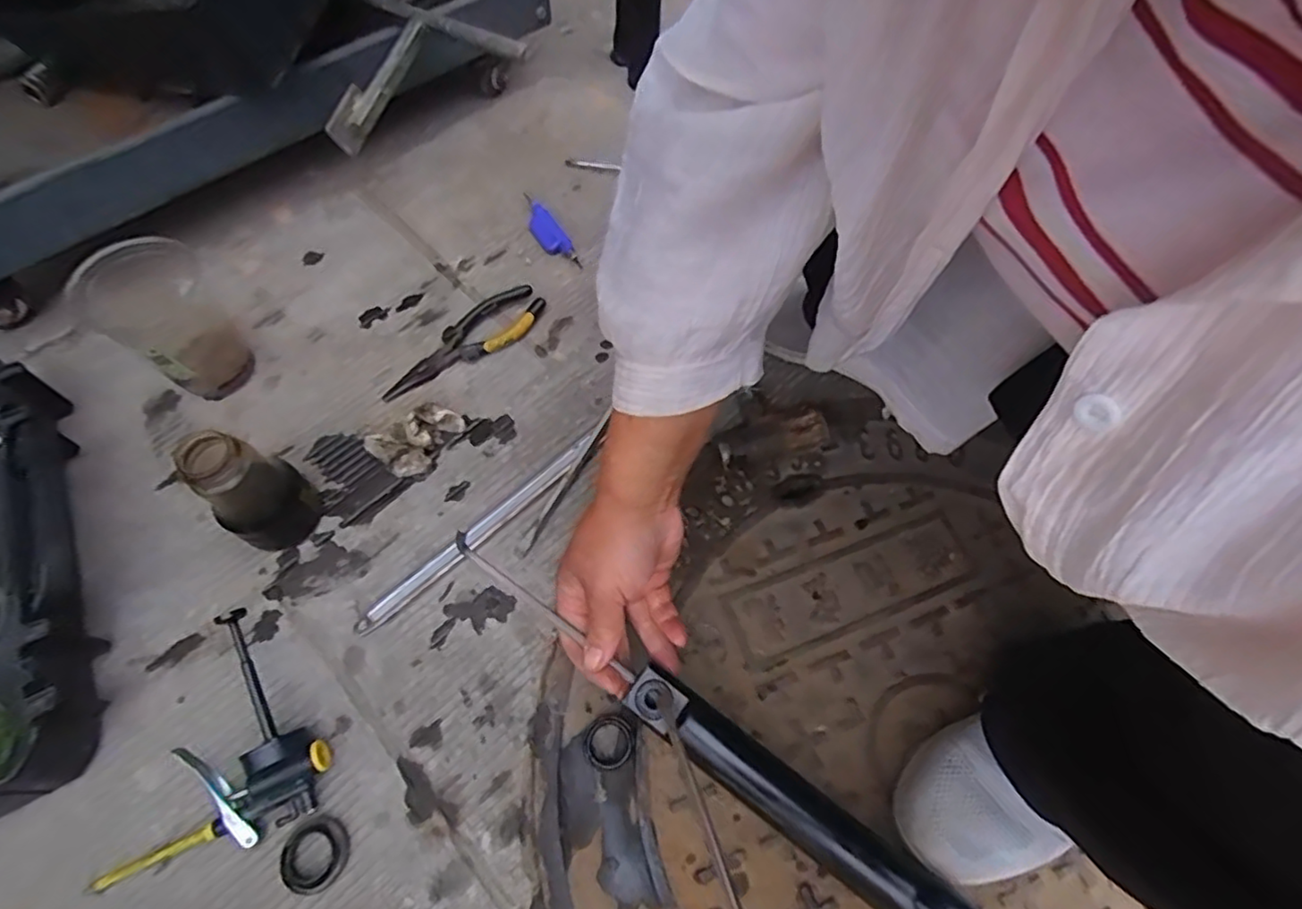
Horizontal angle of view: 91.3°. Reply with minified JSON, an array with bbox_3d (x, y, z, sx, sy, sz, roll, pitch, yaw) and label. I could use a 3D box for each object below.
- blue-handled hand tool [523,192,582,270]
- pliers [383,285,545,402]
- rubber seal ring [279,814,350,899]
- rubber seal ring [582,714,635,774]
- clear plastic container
[{"bbox_3d":[-0.112,-0.240,0.683,0.027,0.010,0.116,-28,67,-16],"label":"blue-handled hand tool"},{"bbox_3d":[-0.178,-0.108,0.609,0.172,0.018,0.048,-34,69,-18],"label":"pliers"},{"bbox_3d":[-0.221,0.263,0.417,0.041,0.006,0.043,1,62,-2],"label":"rubber seal ring"},{"bbox_3d":[-0.031,0.208,0.460,0.037,0.004,0.035,1,62,-2],"label":"rubber seal ring"},{"bbox_3d":[-0.410,-0.113,0.544,0.090,0.120,0.091,1,62,-2],"label":"clear plastic container"}]

